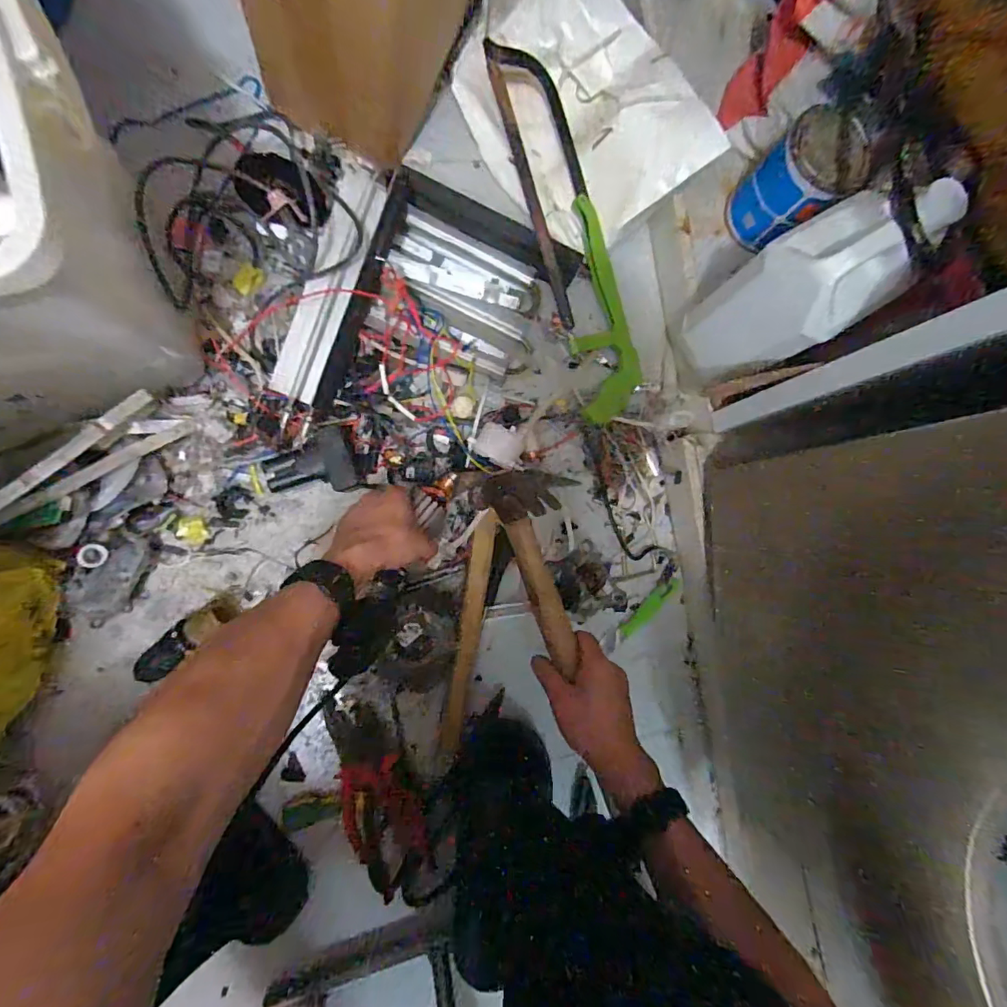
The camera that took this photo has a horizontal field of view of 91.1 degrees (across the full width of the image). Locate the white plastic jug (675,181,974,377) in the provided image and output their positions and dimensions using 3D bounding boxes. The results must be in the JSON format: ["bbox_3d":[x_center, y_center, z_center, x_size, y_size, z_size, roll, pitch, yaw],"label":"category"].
[{"bbox_3d":[0.307,-0.217,0.516,0.148,0.208,0.104,-32,91,-8],"label":"white plastic jug"}]

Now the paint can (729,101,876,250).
[{"bbox_3d":[0.343,-0.377,0.586,0.095,0.124,0.095,0,86,-7],"label":"paint can"}]

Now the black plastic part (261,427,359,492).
[{"bbox_3d":[-0.230,-0.043,0.590,0.099,0.036,0.078,-20,89,-8],"label":"black plastic part"}]

